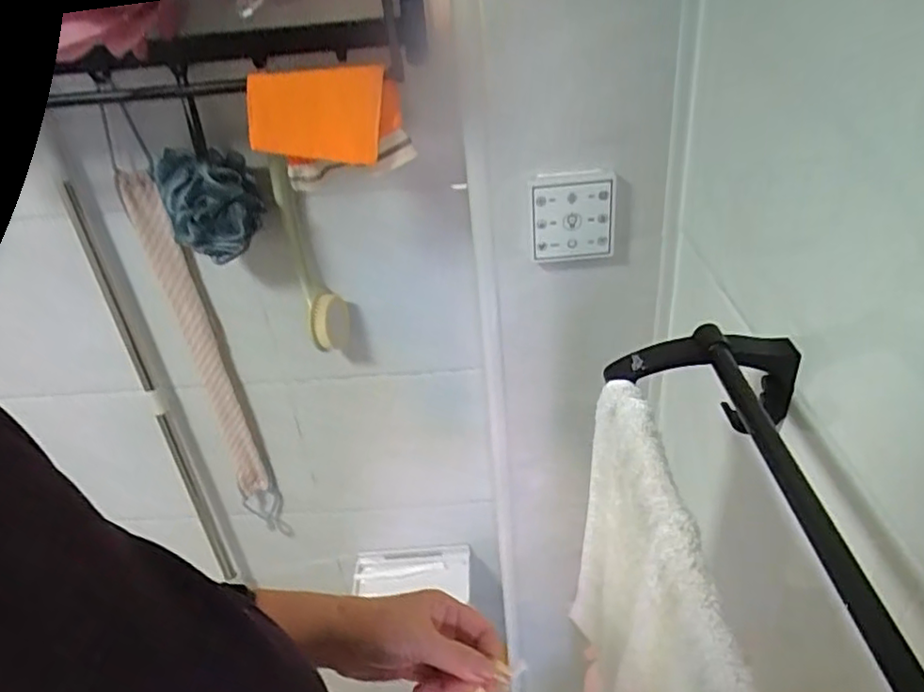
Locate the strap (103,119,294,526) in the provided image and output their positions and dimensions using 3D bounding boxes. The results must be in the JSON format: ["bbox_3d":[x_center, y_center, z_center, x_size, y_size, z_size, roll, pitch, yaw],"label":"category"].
[{"bbox_3d":[-0.381,0.035,0.991,0.059,0.689,0.025,-13,34,-10],"label":"strap"}]

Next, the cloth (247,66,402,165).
[{"bbox_3d":[-0.134,-0.219,0.632,0.129,0.089,0.081,11,38,24],"label":"cloth"}]

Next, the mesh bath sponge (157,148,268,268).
[{"bbox_3d":[-0.305,-0.171,0.802,0.115,0.121,0.098,-15,35,-14],"label":"mesh bath sponge"}]

